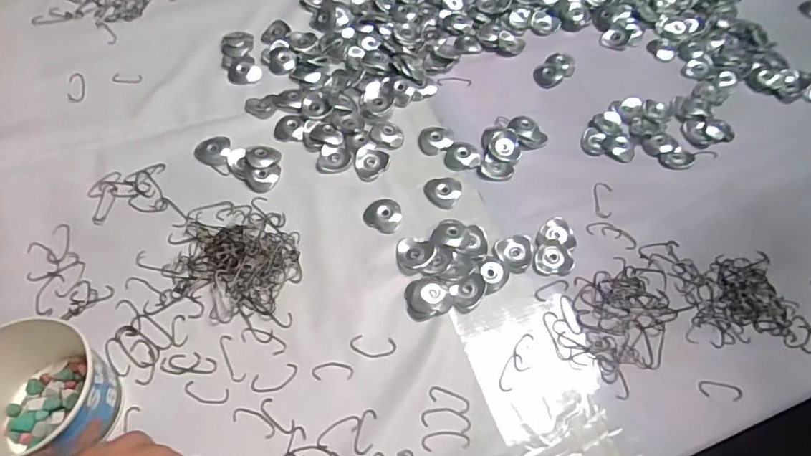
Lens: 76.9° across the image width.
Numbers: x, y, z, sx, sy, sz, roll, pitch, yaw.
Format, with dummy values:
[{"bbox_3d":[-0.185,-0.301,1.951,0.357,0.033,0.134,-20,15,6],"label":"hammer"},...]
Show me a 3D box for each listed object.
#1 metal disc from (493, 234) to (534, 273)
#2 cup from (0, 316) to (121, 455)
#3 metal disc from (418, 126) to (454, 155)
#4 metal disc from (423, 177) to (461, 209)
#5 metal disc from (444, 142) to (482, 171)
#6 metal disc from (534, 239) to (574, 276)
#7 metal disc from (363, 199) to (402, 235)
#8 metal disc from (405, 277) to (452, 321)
[{"bbox_3d":[0.106,0.022,0.481,0.036,0.004,0.036,1,60,-2],"label":"metal disc"},{"bbox_3d":[-0.259,0.119,0.371,0.087,0.077,0.096,6,60,1],"label":"cup"},{"bbox_3d":[0.033,-0.095,0.551,0.038,0.008,0.033,-17,63,-11],"label":"metal disc"},{"bbox_3d":[0.039,-0.039,0.518,0.036,0.007,0.036,1,60,-2],"label":"metal disc"},{"bbox_3d":[0.059,-0.079,0.538,0.035,0.006,0.037,-5,61,-5],"label":"metal disc"},{"bbox_3d":[0.138,0.030,0.476,0.034,0.007,0.036,1,60,-2],"label":"metal disc"},{"bbox_3d":[-0.021,-0.014,0.501,0.037,0.009,0.034,1,60,-2],"label":"metal disc"},{"bbox_3d":[0.021,0.060,0.456,0.040,0.010,0.037,1,60,-2],"label":"metal disc"}]

